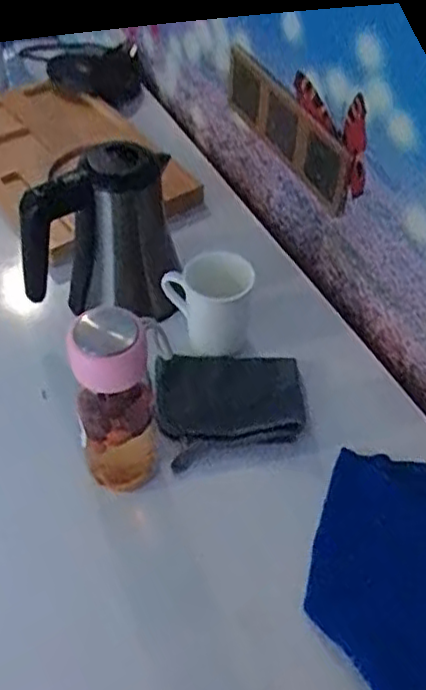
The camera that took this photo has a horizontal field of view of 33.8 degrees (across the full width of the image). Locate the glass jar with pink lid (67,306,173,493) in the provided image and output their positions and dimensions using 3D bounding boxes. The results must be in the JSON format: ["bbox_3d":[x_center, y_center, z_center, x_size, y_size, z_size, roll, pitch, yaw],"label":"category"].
[{"bbox_3d":[-0.077,0.056,0.612,0.084,0.195,0.063,-5,50,-6],"label":"glass jar with pink lid"}]

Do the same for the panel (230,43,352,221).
[{"bbox_3d":[0.086,-0.265,0.854,0.015,0.092,0.277,-21,53,-19],"label":"panel"}]

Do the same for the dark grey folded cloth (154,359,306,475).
[{"bbox_3d":[0.020,0.060,0.738,0.153,0.021,0.135,-2,50,-4],"label":"dark grey folded cloth"}]

